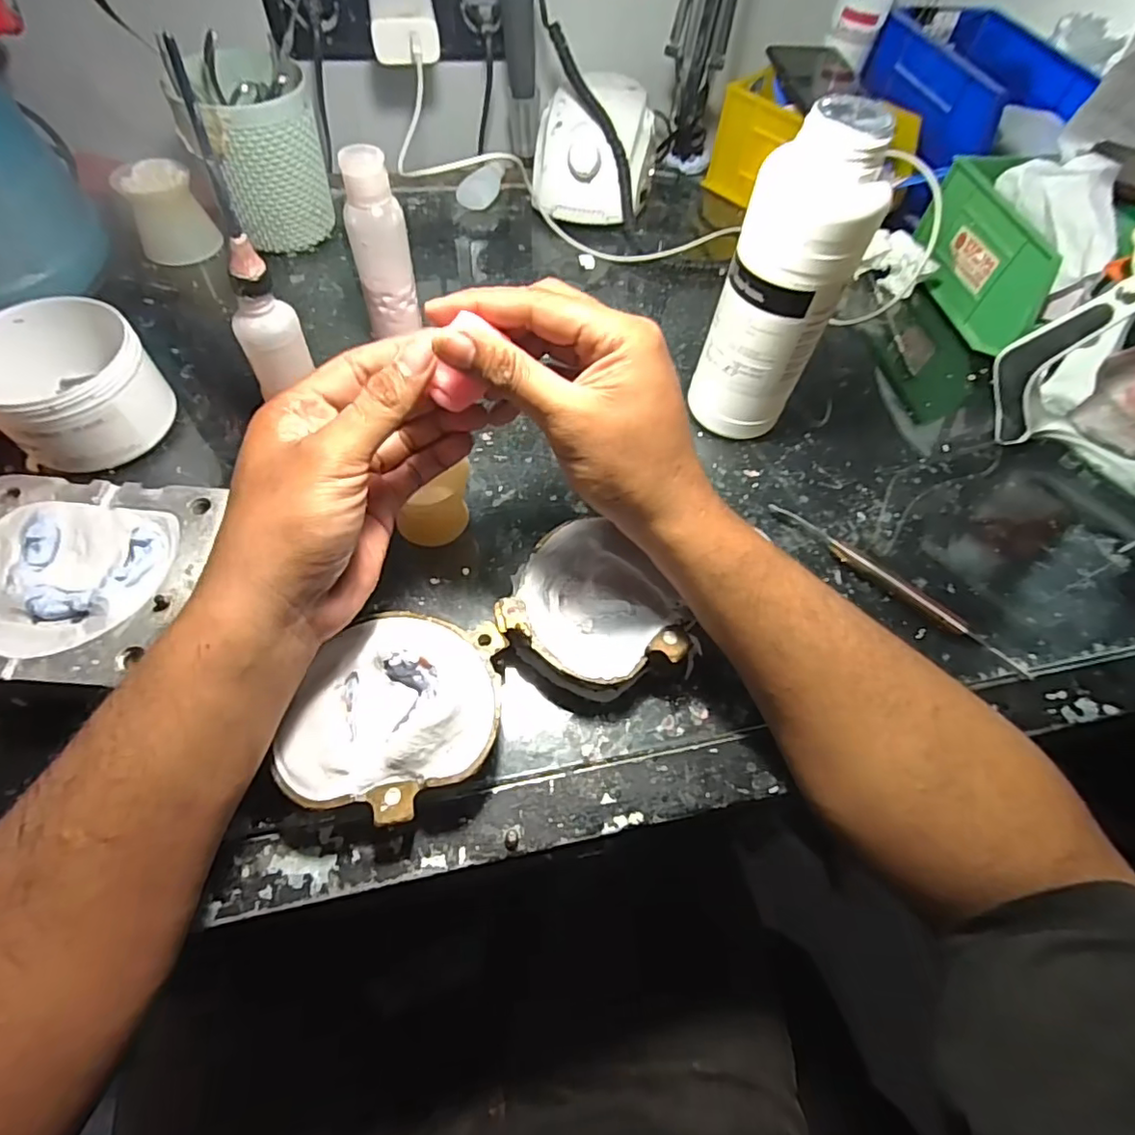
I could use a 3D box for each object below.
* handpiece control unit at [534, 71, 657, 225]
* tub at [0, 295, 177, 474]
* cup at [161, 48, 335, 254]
[{"bbox_3d":[0.028,-0.388,0.538,0.107,0.076,0.128,13,59,3],"label":"handpiece control unit"},{"bbox_3d":[-0.309,-0.116,0.359,0.091,0.057,0.108,-39,70,-24],"label":"tub"},{"bbox_3d":[-0.246,-0.333,0.457,0.086,0.116,0.097,-29,66,-20],"label":"cup"}]

